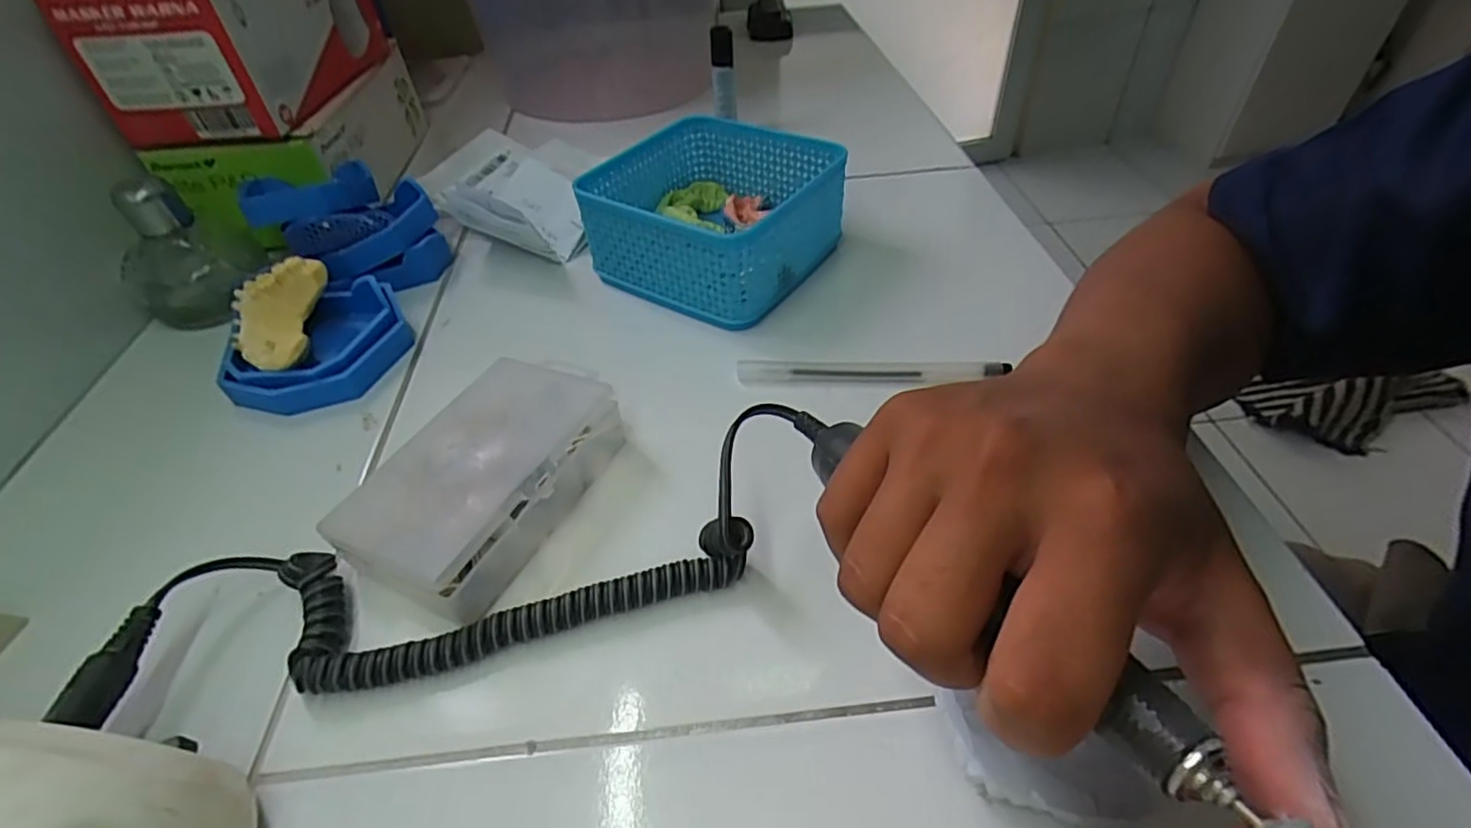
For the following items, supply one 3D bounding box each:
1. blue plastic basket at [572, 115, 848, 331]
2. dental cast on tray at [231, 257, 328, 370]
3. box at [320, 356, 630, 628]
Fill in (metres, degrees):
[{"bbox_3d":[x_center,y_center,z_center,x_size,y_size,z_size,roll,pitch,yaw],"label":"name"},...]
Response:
[{"bbox_3d":[-0.013,-0.129,0.422,0.130,0.064,0.130,24,52,24],"label":"blue plastic basket"},{"bbox_3d":[-0.256,-0.055,0.357,0.050,0.033,0.058,-1,46,3],"label":"dental cast on tray"},{"bbox_3d":[-0.110,0.028,0.293,0.071,0.036,0.119,20,51,21],"label":"box"}]

